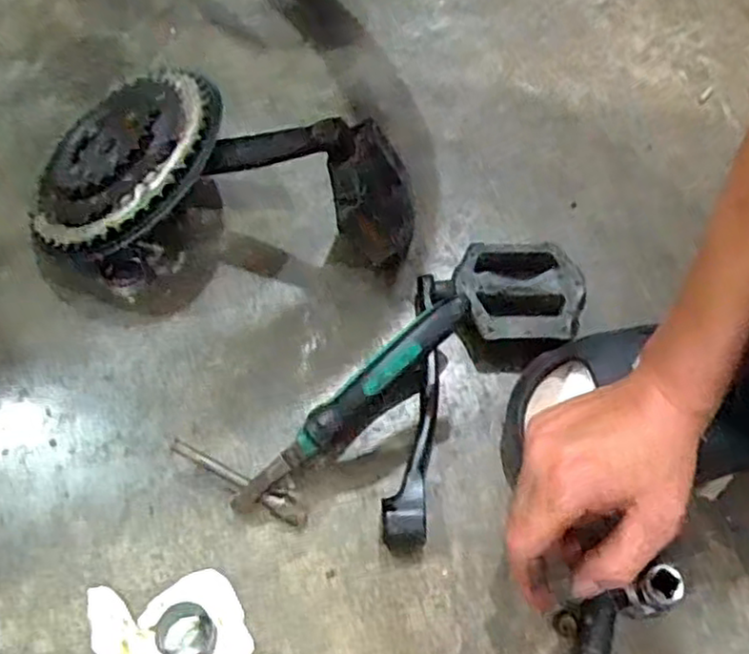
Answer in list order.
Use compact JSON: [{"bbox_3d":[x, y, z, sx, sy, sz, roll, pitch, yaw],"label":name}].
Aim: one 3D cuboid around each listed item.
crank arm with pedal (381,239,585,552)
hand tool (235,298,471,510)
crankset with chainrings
[{"bbox_3d":[0.058,0.031,0.501,0.108,0.030,0.253,30,64,13],"label":"crank arm with pedal"},{"bbox_3d":[-0.016,0.049,0.445,0.191,0.041,0.024,-43,69,8],"label":"hand tool"},{"bbox_3d":[-0.116,-0.099,0.519,0.276,0.117,0.163,17,62,7],"label":"crankset with chainrings"}]

